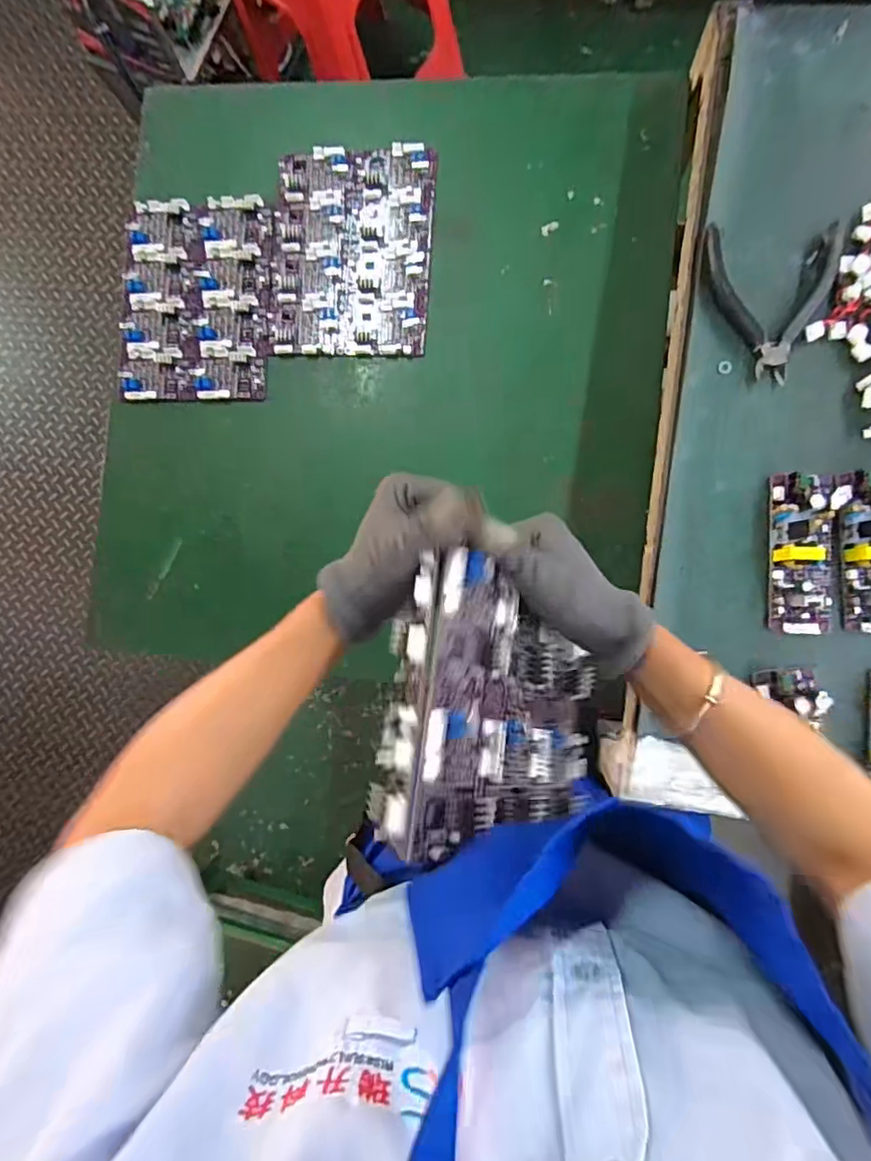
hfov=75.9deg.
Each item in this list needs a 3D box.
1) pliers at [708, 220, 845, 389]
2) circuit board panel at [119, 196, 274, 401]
[{"bbox_3d":[0.311,-0.258,0.513,0.121,0.012,0.141,4,89,8],"label":"pliers"},{"bbox_3d":[-0.285,-0.334,0.666,0.183,0.012,0.236,0,89,8],"label":"circuit board panel"}]

